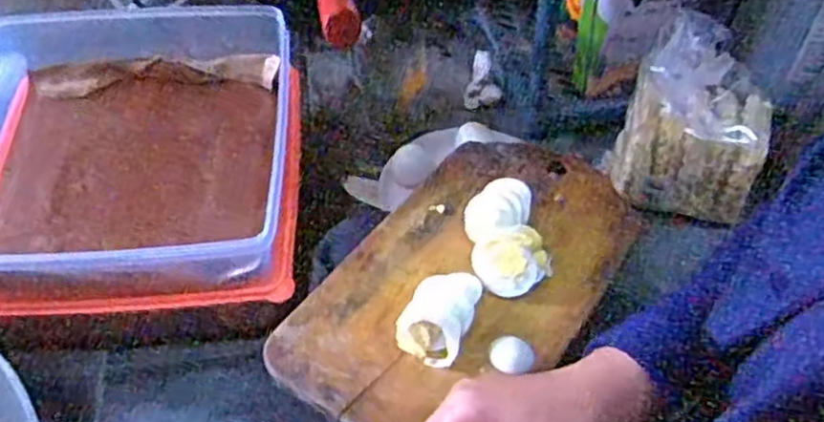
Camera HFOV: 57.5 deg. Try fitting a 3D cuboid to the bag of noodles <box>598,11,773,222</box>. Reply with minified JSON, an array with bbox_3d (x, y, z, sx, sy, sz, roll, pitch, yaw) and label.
[{"bbox_3d":[0.270,-0.084,0.718,0.131,0.164,0.090,14,54,11],"label":"bag of noodles"}]

